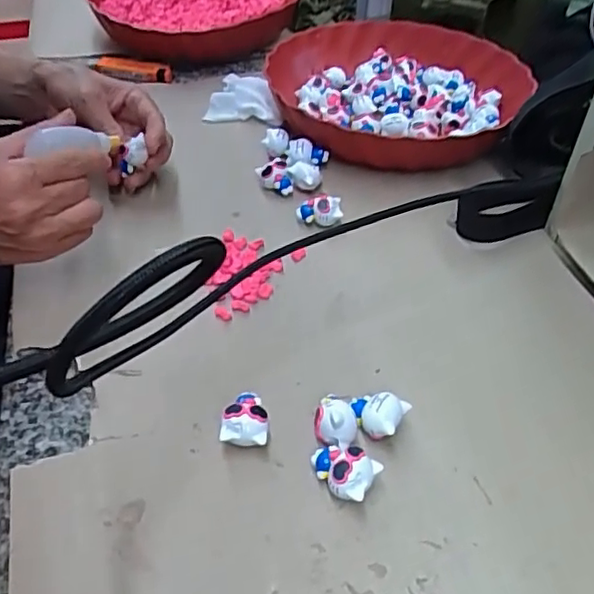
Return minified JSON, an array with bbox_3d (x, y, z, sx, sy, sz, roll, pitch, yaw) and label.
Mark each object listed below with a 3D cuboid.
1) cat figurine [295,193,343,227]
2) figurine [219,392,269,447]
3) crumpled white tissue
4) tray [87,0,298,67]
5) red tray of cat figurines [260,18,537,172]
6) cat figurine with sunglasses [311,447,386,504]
[{"bbox_3d":[0.018,-0.068,0.484,0.035,0.022,0.013,-10,45,-14],"label":"cat figurine"},{"bbox_3d":[-0.028,0.069,0.344,0.024,0.021,0.028,4,44,1],"label":"figurine"},{"bbox_3d":[-0.051,-0.190,0.606,0.070,0.024,0.060,2,44,-2],"label":"crumpled white tissue"},{"bbox_3d":[-0.114,-0.340,0.742,0.240,0.048,0.251,-17,47,-19],"label":"tray"},{"bbox_3d":[0.099,-0.195,0.604,0.231,0.044,0.235,-8,45,-12],"label":"red tray of cat figurines"},{"bbox_3d":[0.023,0.090,0.326,0.034,0.021,0.025,24,47,20],"label":"cat figurine with sunglasses"}]

